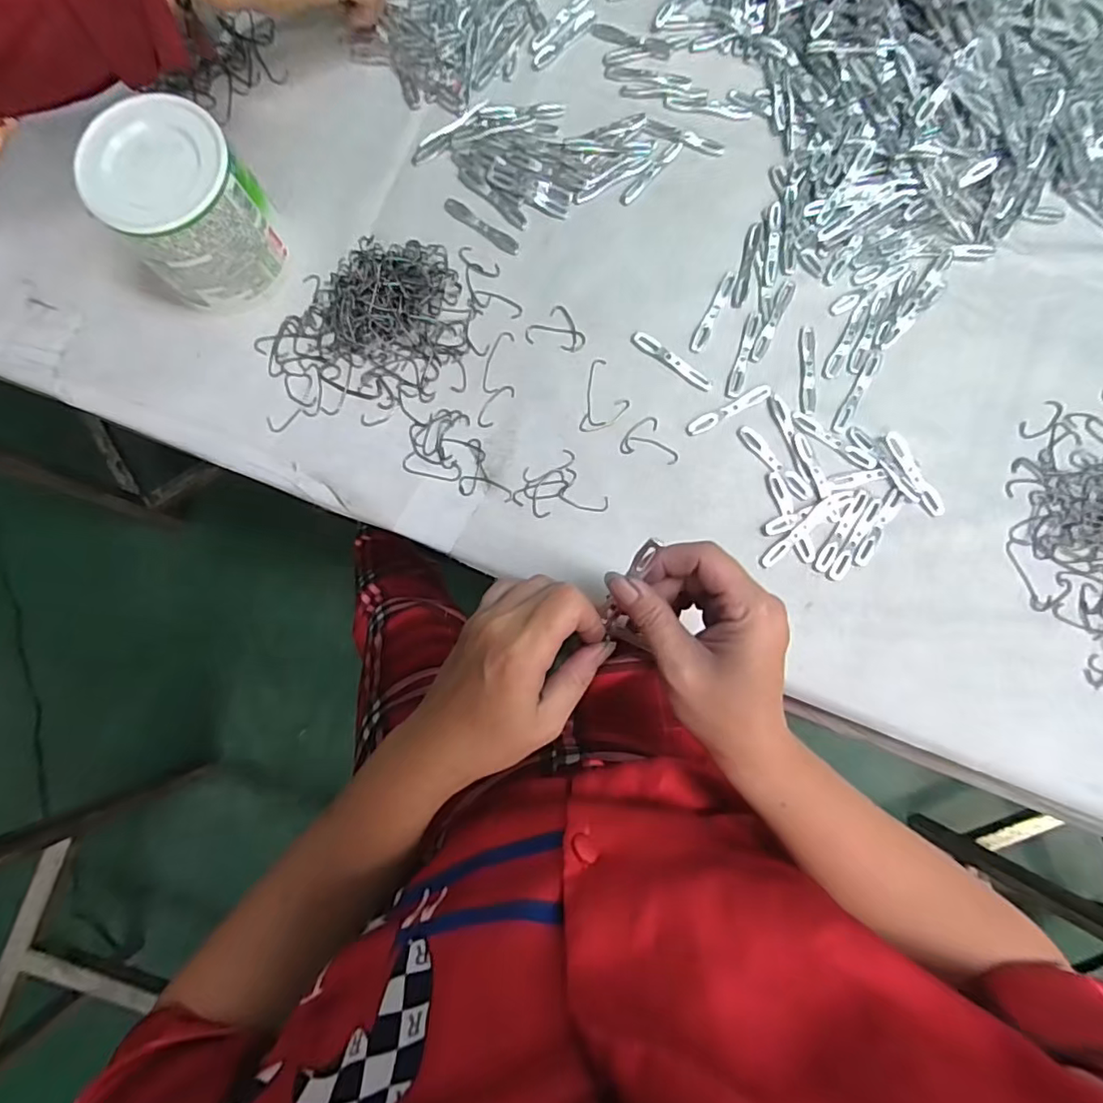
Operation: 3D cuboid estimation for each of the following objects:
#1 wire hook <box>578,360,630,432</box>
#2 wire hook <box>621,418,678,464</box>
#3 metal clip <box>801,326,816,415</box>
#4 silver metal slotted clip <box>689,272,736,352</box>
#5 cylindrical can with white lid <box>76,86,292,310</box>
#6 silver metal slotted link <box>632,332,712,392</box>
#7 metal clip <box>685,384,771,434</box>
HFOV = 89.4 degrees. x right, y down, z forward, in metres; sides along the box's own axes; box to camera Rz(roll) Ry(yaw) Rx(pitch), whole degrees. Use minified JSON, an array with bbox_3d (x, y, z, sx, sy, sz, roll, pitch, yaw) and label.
[{"bbox_3d":[0.041,-0.113,0.410,0.032,0.004,0.055,10,82,1],"label":"wire hook"},{"bbox_3d":[0.074,-0.083,0.408,0.041,0.004,0.030,13,82,1],"label":"wire hook"},{"bbox_3d":[0.192,-0.136,0.415,0.010,0.004,0.067,4,82,0],"label":"metal clip"},{"bbox_3d":[0.122,-0.182,0.422,0.011,0.004,0.071,27,83,3],"label":"silver metal slotted clip"},{"bbox_3d":[-0.244,-0.231,0.383,0.089,0.090,0.092,0,82,-1],"label":"cylindrical can with white lid"},{"bbox_3d":[0.090,-0.143,0.417,0.069,0.004,0.012,37,84,4],"label":"silver metal slotted link"},{"bbox_3d":[0.131,-0.104,0.409,0.070,0.004,0.012,-27,83,-4],"label":"metal clip"}]

